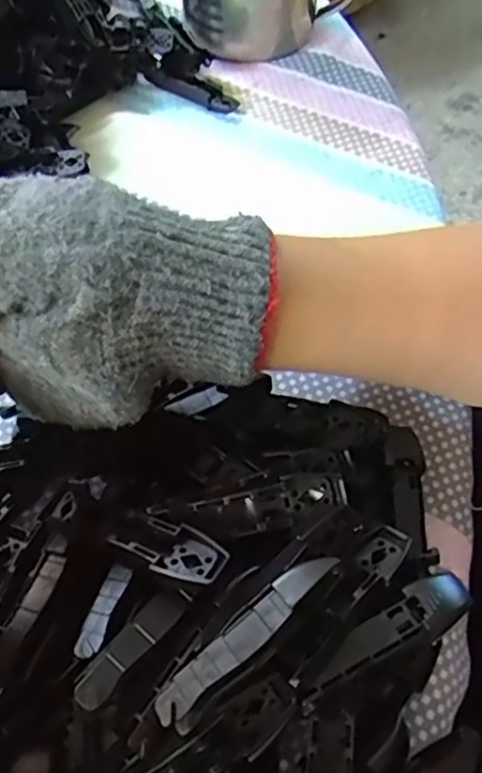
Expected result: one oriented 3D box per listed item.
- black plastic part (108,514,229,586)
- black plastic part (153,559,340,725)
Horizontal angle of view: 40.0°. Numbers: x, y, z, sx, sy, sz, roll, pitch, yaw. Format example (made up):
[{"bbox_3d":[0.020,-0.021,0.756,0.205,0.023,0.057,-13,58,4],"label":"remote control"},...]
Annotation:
[{"bbox_3d":[-0.023,0.053,0.219,0.037,0.009,0.018,27,66,14],"label":"black plastic part"},{"bbox_3d":[0.001,0.074,0.198,0.065,0.011,0.011,-37,68,-17],"label":"black plastic part"}]

